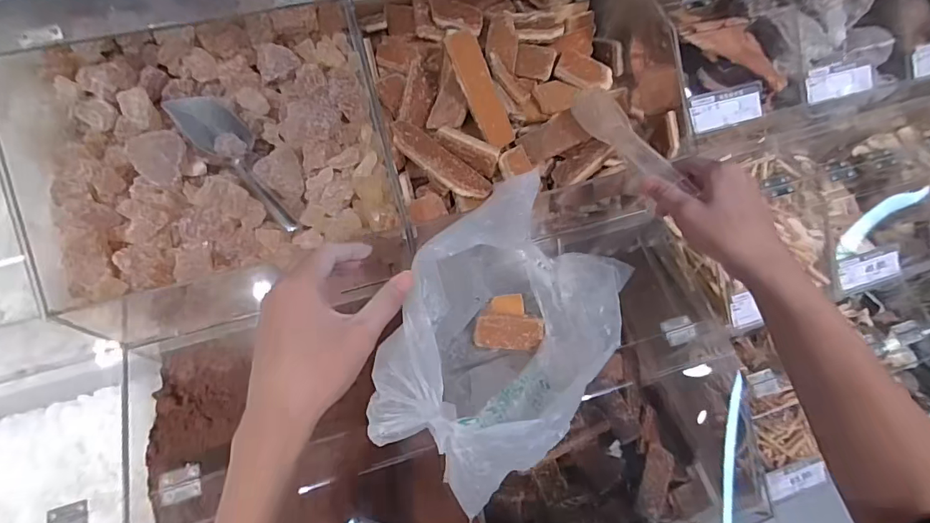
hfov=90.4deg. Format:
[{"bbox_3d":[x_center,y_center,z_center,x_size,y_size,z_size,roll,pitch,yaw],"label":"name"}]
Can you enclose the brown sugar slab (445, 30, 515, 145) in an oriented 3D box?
[{"bbox_3d":[0.019,-0.199,0.540,0.037,0.140,0.014,-39,30,-17],"label":"brown sugar slab"}]

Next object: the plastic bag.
[{"bbox_3d":[0.043,0.073,0.459,0.173,0.177,0.284,37,70,13],"label":"plastic bag"}]

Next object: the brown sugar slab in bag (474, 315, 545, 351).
[{"bbox_3d":[0.050,0.080,0.524,0.075,0.013,0.039,5,102,2],"label":"brown sugar slab in bag"}]

